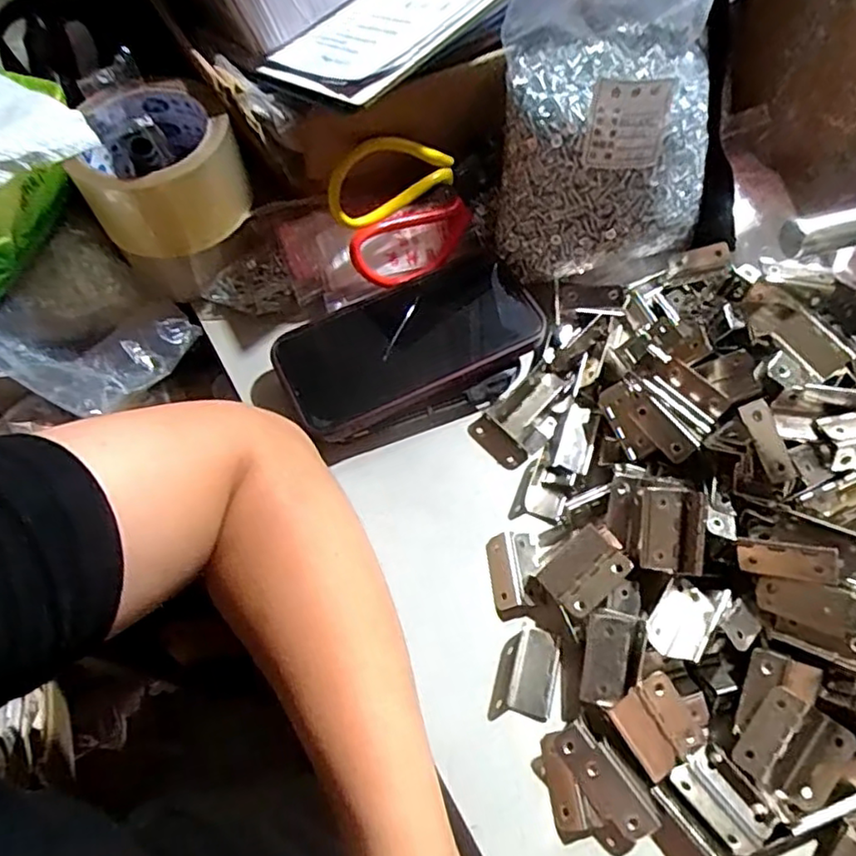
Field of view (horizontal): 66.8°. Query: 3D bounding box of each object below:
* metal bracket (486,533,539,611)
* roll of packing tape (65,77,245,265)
[{"bbox_3d":[0.048,0.077,0.353,0.026,0.012,0.041,-8,62,-2],"label":"metal bracket"},{"bbox_3d":[-0.159,-0.157,0.393,0.086,0.067,0.081,-1,62,2],"label":"roll of packing tape"}]

